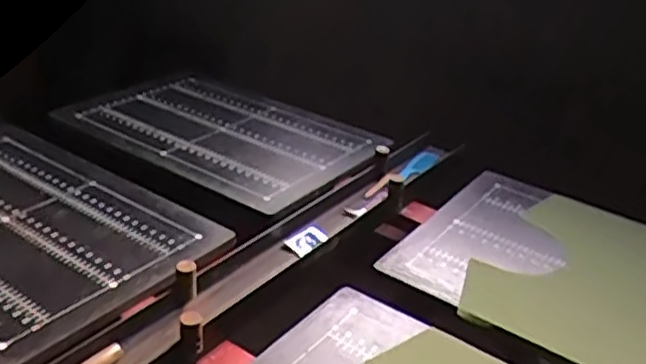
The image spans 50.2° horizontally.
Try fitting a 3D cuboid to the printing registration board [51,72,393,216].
[{"bbox_3d":[-0.198,-0.105,1.357,0.572,0.026,0.371,22,32,27],"label":"printing registration board"}]

